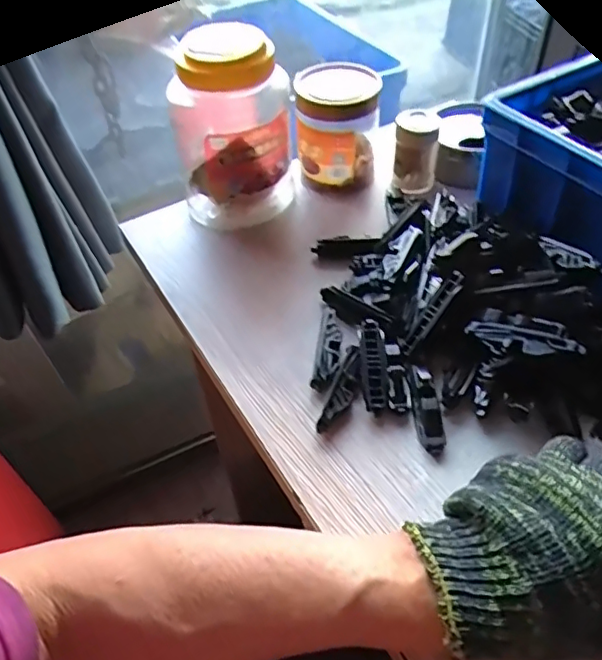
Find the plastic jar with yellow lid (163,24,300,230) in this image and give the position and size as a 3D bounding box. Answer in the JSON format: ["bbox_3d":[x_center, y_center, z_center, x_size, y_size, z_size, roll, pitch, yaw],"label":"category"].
[{"bbox_3d":[-0.066,-0.198,0.566,0.116,0.169,0.103,-6,47,-1],"label":"plastic jar with yellow lid"}]

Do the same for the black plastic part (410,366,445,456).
[{"bbox_3d":[0.093,0.056,0.418,0.018,0.017,0.066,-3,47,2],"label":"black plastic part"}]

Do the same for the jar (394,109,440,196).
[{"bbox_3d":[0.123,-0.190,0.610,0.045,0.073,0.050,5,48,9],"label":"jar"}]

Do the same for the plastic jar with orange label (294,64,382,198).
[{"bbox_3d":[0.039,-0.221,0.612,0.084,0.114,0.090,-2,48,2],"label":"plastic jar with orange label"}]

